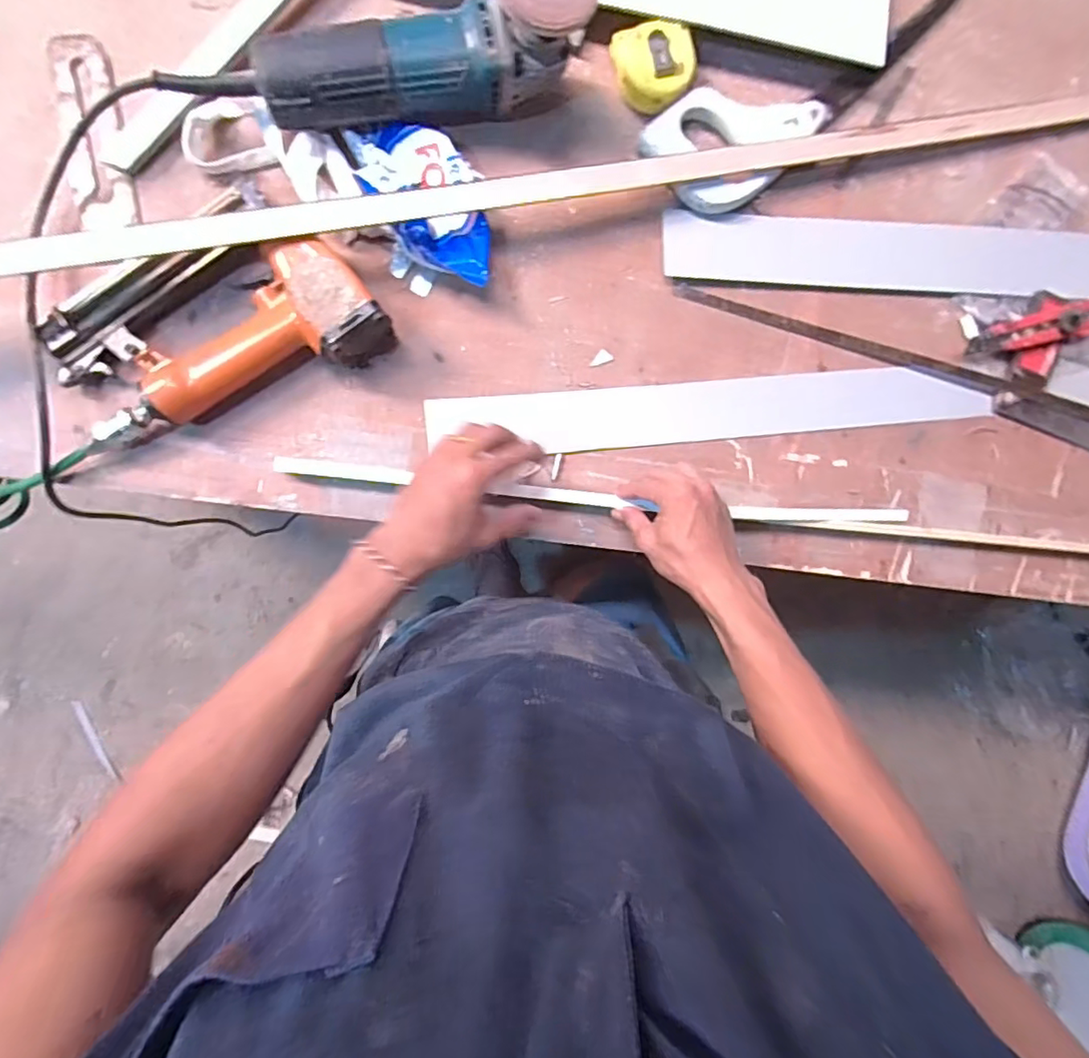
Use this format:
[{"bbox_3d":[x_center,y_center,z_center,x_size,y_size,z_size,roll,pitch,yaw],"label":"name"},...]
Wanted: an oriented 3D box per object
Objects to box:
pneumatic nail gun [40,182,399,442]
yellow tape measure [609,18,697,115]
[{"bbox_3d":[-0.272,-0.182,0.463,0.251,0.057,0.156,-23,95,-5],"label":"pneumatic nail gun"},{"bbox_3d":[0.100,-0.414,0.510,0.067,0.034,0.067,0,93,-6],"label":"yellow tape measure"}]

